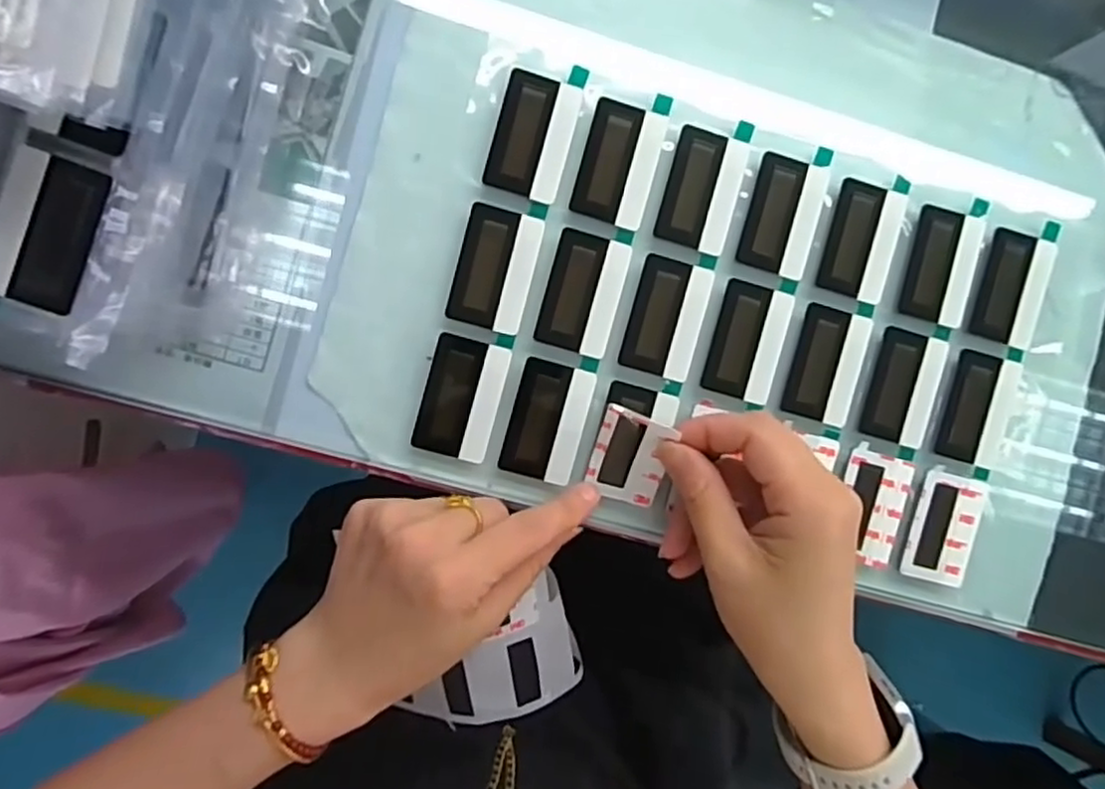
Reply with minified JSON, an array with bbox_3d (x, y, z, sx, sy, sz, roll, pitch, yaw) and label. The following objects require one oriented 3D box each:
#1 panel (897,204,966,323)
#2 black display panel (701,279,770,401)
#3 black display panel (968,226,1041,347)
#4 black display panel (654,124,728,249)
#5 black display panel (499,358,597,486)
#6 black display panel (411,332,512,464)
[{"bbox_3d":[0.185,-0.064,0.336,0.023,0.004,0.054,14,92,-6],"label":"panel"},{"bbox_3d":[0.088,-0.026,0.329,0.023,0.004,0.053,15,92,-6],"label":"black display panel"},{"bbox_3d":[0.221,-0.053,0.338,0.024,0.004,0.053,14,92,-6],"label":"black display panel"},{"bbox_3d":[0.065,-0.097,0.324,0.023,0.004,0.053,15,92,-6],"label":"black display panel"},{"bbox_3d":[-0.002,0.013,0.323,0.034,0.004,0.053,15,92,-6],"label":"black display panel"},{"bbox_3d":[-0.042,0.002,0.319,0.035,0.005,0.054,14,92,-6],"label":"black display panel"}]

